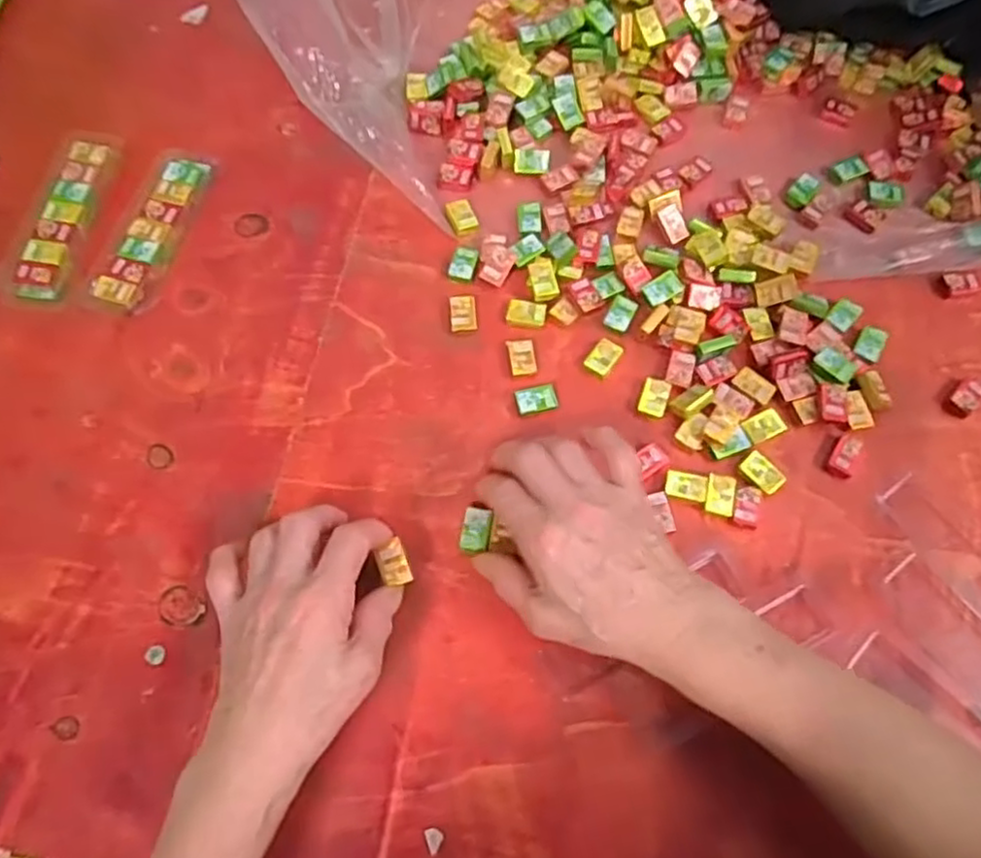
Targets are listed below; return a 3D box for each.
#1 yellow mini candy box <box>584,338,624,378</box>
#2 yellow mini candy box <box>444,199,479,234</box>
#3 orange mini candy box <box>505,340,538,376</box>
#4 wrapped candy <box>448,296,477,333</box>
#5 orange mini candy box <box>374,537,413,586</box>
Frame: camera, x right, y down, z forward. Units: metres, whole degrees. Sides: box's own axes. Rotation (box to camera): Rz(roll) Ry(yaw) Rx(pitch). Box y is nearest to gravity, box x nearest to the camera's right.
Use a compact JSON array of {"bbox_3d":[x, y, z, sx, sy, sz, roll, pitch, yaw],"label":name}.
[{"bbox_3d":[0.076,-0.048,0.461,0.018,0.004,0.025,36,73,12],"label":"yellow mini candy box"},{"bbox_3d":[-0.021,-0.154,0.502,0.019,0.004,0.027,-20,70,-8],"label":"yellow mini candy box"},{"bbox_3d":[0.021,-0.048,0.462,0.018,0.005,0.028,-10,69,-5],"label":"orange mini candy box"},{"bbox_3d":[-0.019,-0.079,0.474,0.018,0.005,0.027,-5,69,-3],"label":"wrapped candy"},{"bbox_3d":[-0.054,0.076,0.389,0.016,0.005,0.024,-20,70,-8],"label":"orange mini candy box"}]

